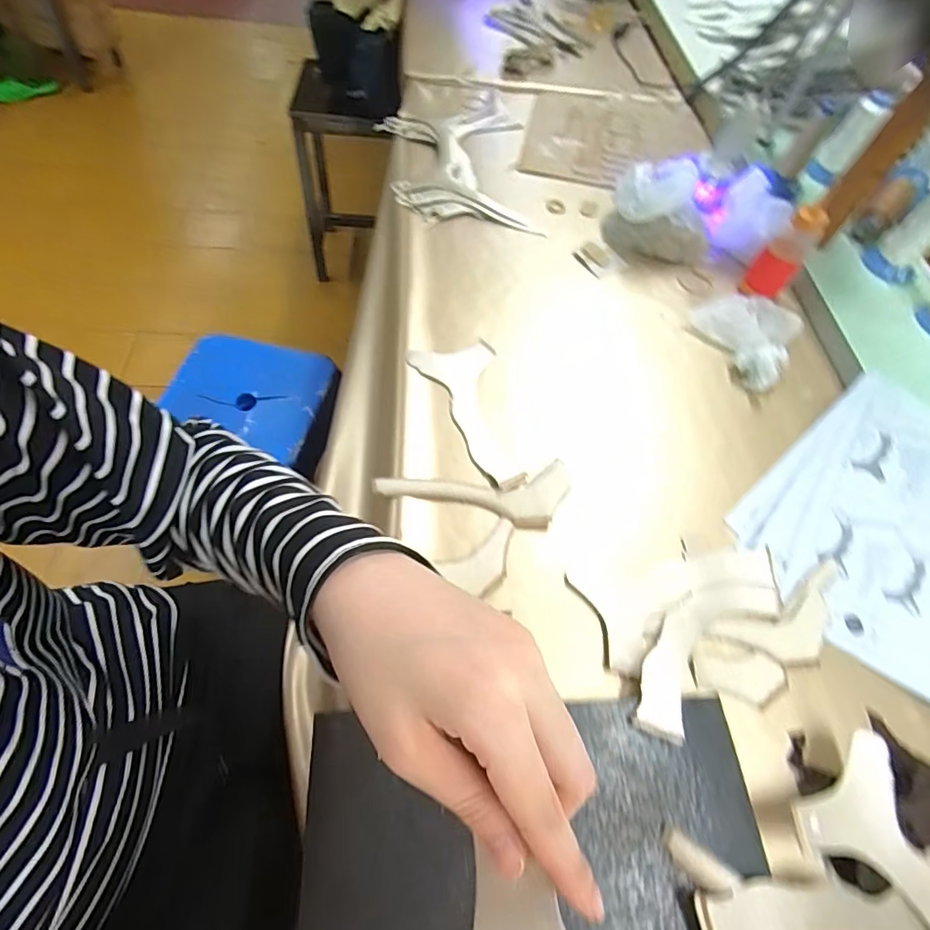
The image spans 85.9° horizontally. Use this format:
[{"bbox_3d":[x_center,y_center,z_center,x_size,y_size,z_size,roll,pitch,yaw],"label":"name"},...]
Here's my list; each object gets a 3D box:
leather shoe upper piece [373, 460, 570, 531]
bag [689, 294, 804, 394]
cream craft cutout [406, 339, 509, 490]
[{"bbox_3d":[0.009,0.030,0.473,0.183,0.008,0.065,0,61,-5],"label":"leather shoe upper piece"},{"bbox_3d":[0.335,-0.162,0.593,0.118,0.029,0.131,35,64,14],"label":"bag"},{"bbox_3d":[0.020,-0.064,0.532,0.091,0.011,0.183,-26,66,-17],"label":"cream craft cutout"}]

